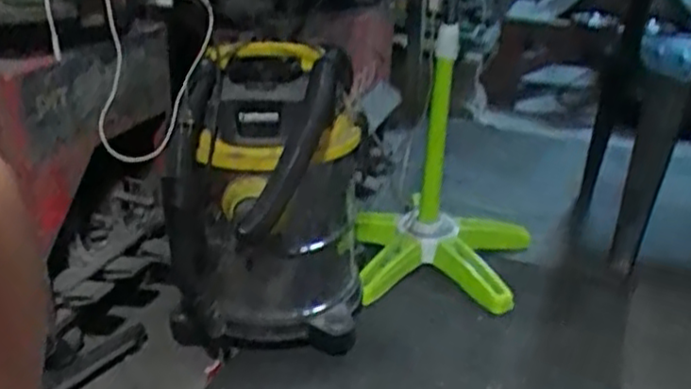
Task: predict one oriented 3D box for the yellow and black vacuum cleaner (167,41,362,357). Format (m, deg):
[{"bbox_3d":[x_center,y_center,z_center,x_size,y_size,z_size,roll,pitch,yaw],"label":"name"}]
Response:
[{"bbox_3d":[-0.128,0.030,1.208,0.299,0.482,0.319,4,25,2],"label":"yellow and black vacuum cleaner"}]

